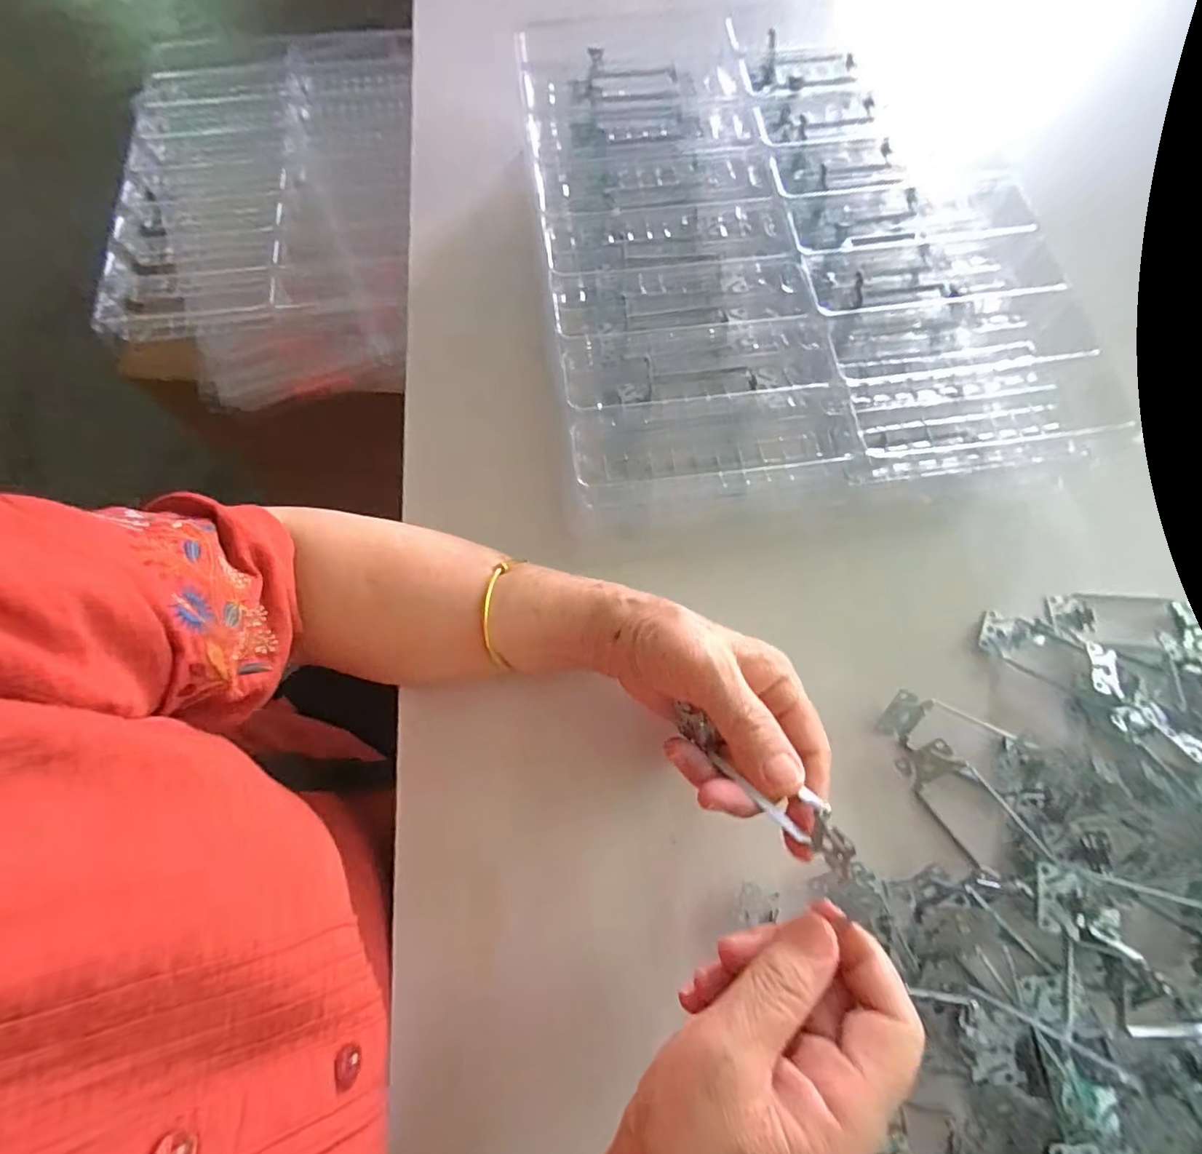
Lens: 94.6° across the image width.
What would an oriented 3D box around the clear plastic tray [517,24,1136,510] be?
[{"bbox_3d":[0.129,-0.252,0.402,0.338,0.033,0.405,-8,71,-3],"label":"clear plastic tray"}]

